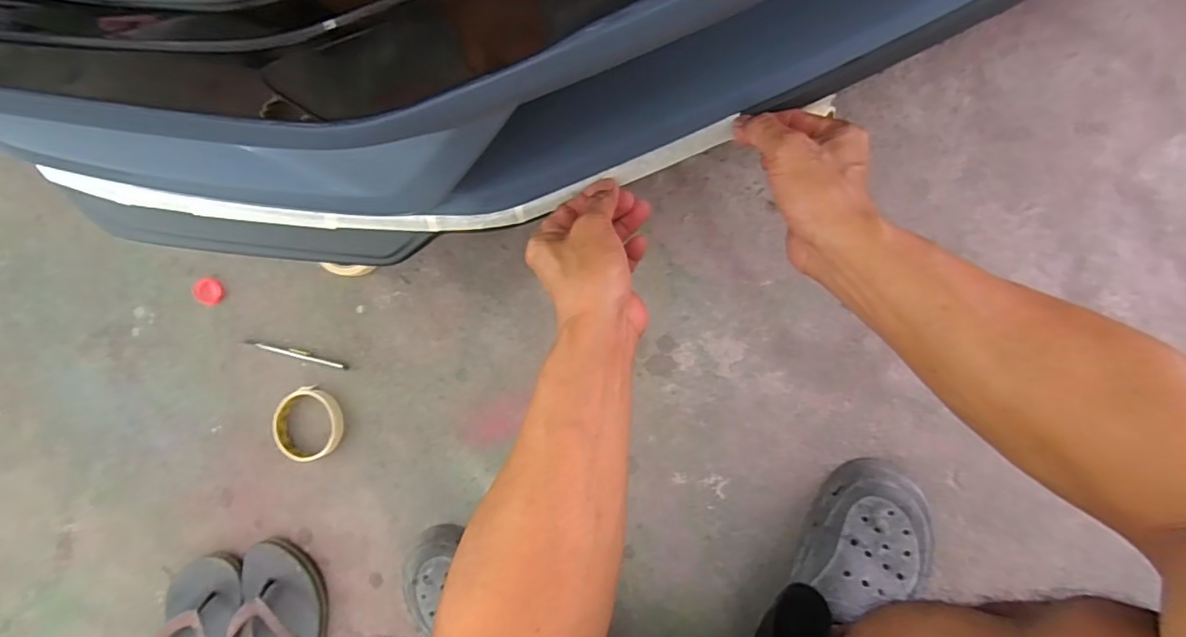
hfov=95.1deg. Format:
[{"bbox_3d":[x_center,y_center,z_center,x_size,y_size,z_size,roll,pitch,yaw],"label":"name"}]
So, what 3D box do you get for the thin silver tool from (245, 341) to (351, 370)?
[{"bbox_3d":[-0.372,0.043,0.676,0.147,0.008,0.010,12,91,9],"label":"thin silver tool"}]

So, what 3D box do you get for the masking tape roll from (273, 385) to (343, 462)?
[{"bbox_3d":[-0.348,0.131,0.664,0.080,0.017,0.084,0,89,9],"label":"masking tape roll"}]

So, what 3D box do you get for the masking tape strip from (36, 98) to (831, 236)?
[{"bbox_3d":[-0.151,-0.110,0.454,0.664,0.031,0.079,-3,89,10],"label":"masking tape strip"}]

